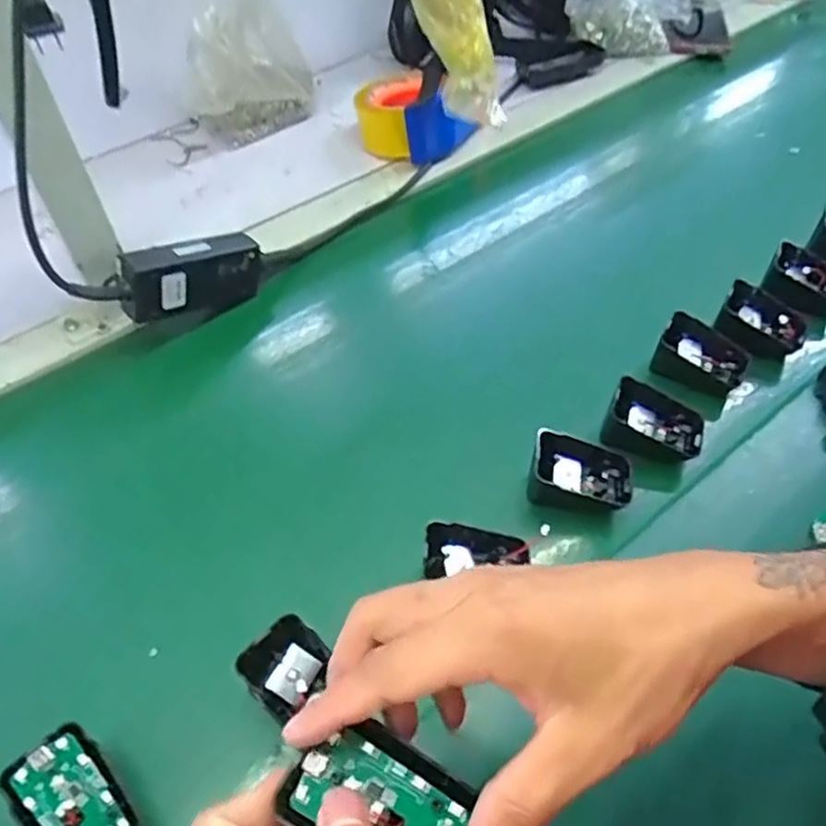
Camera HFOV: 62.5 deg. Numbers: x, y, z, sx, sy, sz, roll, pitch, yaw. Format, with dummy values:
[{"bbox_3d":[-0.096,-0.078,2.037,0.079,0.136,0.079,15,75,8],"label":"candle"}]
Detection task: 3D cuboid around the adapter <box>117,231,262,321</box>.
[{"bbox_3d":[-0.181,-0.113,0.564,0.115,0.054,0.031,-22,52,-39],"label":"adapter"}]

